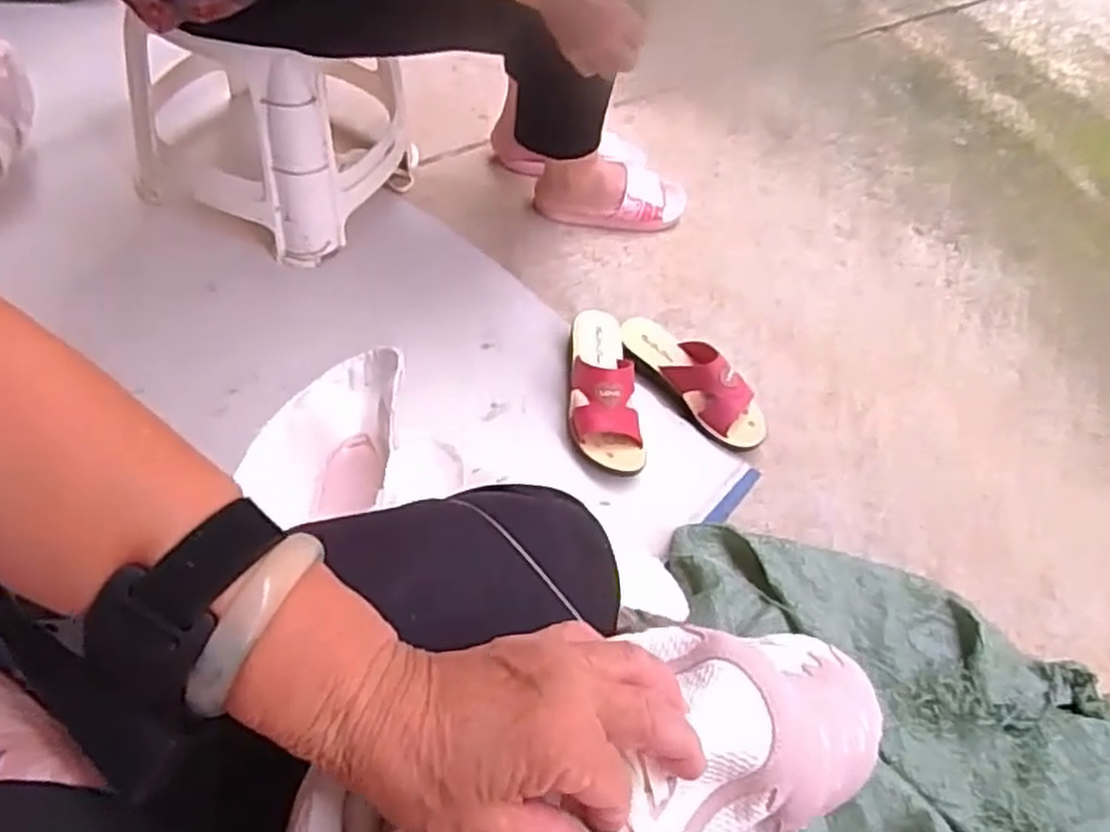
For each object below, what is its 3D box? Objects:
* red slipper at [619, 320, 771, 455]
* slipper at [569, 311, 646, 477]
[{"bbox_3d":[0.179,-0.048,1.001,0.079,0.082,0.226,-38,70,-22],"label":"red slipper"},{"bbox_3d":[0.063,-0.040,0.951,0.089,0.083,0.222,2,61,-3],"label":"slipper"}]

